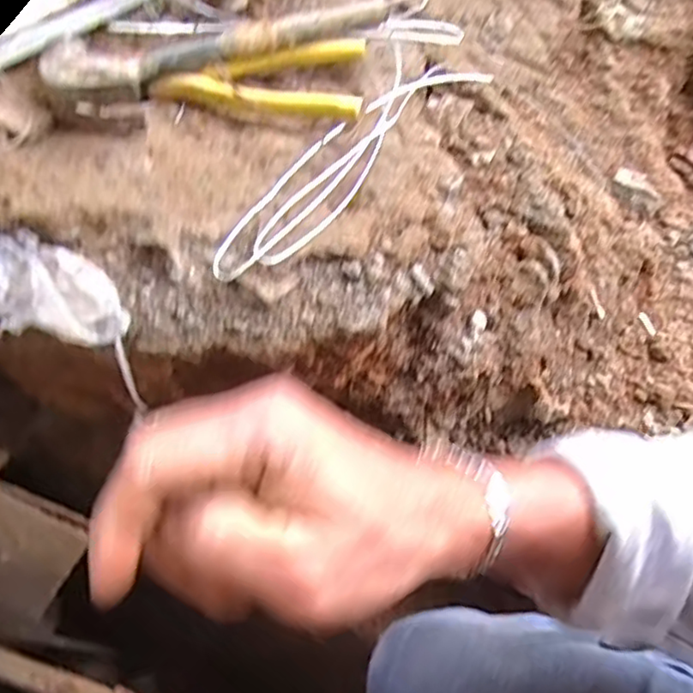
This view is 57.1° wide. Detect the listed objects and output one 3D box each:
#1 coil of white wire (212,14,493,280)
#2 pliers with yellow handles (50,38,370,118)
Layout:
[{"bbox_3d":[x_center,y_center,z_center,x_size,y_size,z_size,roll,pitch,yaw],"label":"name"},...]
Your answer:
[{"bbox_3d":[0.030,-0.167,0.454,0.099,0.017,0.372,15,51,12],"label":"coil of white wire"},{"bbox_3d":[-0.097,-0.192,0.450,0.221,0.034,0.102,-3,50,-4],"label":"pliers with yellow handles"}]

